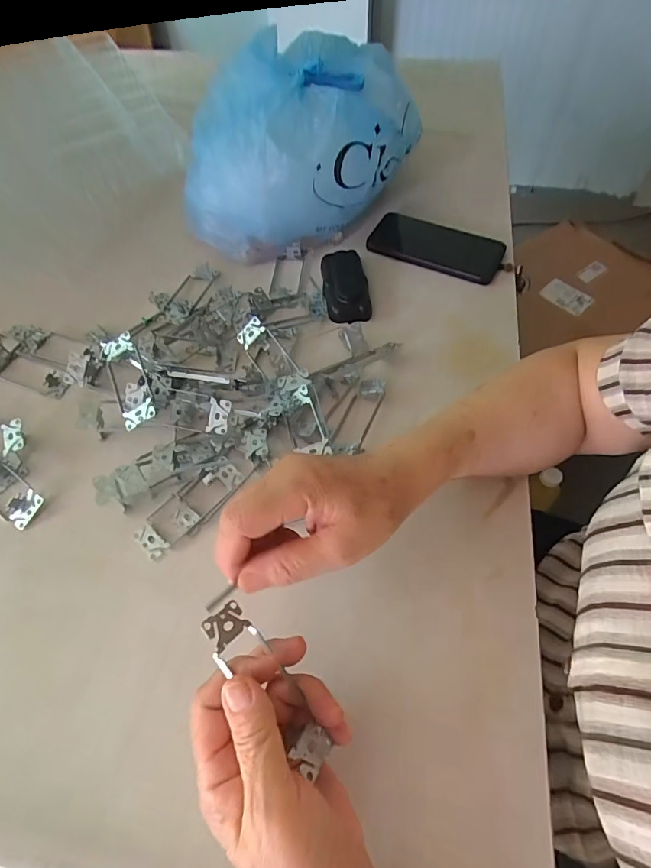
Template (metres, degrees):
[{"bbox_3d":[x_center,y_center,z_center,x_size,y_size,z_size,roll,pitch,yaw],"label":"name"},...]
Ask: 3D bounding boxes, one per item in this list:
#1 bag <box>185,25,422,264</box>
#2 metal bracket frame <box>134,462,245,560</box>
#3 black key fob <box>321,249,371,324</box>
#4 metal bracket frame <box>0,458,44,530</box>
[{"bbox_3d":[-0.037,-0.372,0.578,0.304,0.152,0.221,-13,61,-6],"label":"bag"},{"bbox_3d":[-0.123,0.063,0.397,0.104,0.018,0.037,-43,77,-14],"label":"metal bracket frame"},{"bbox_3d":[0.024,-0.182,0.535,0.052,0.023,0.106,-4,60,-1],"label":"black key fob"},{"bbox_3d":[-0.310,0.044,0.413,0.109,0.018,0.038,30,65,17],"label":"metal bracket frame"}]

